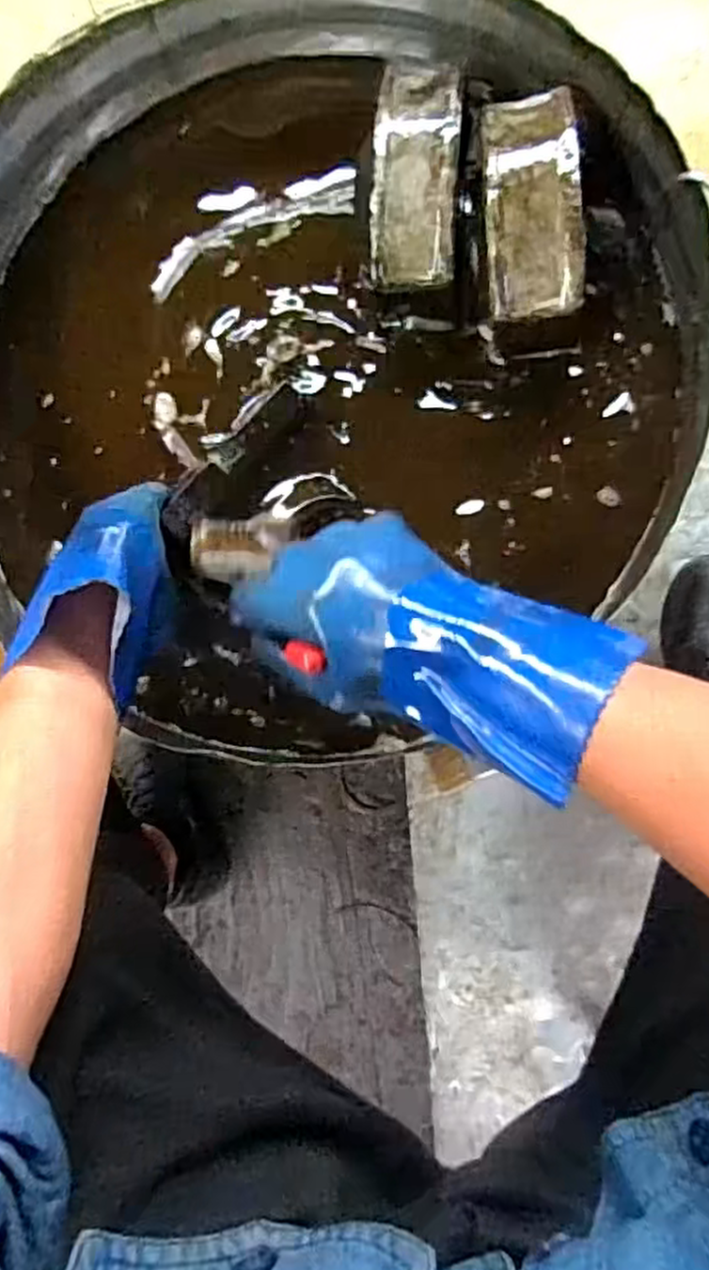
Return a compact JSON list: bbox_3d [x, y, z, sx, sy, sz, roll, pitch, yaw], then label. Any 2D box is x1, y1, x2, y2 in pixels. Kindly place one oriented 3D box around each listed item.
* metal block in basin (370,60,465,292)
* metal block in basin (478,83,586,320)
[{"bbox_3d":[0.043,-0.327,0.523,0.059,0.031,0.155,3,84,7],"label":"metal block in basin"},{"bbox_3d":[0.120,-0.296,0.502,0.061,0.033,0.152,-4,83,6],"label":"metal block in basin"}]

